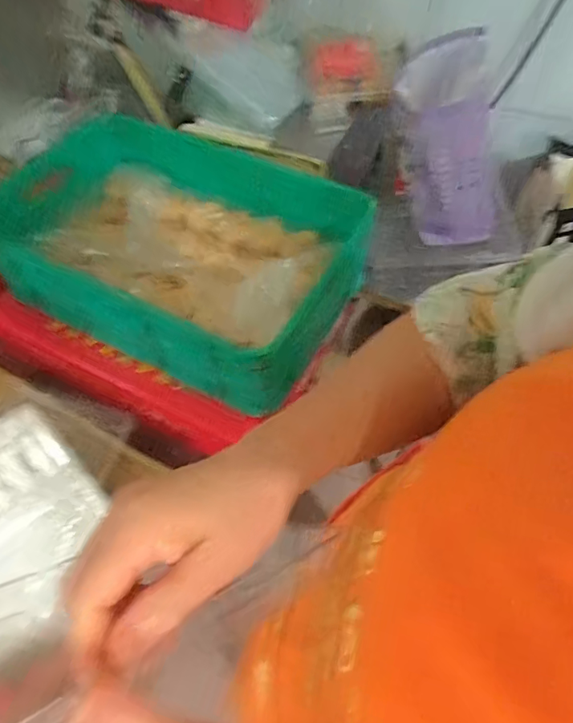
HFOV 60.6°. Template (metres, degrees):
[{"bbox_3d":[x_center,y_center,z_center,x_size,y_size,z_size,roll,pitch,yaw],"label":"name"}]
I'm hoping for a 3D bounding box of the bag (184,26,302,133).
[{"bbox_3d":[-0.070,-0.512,0.892,0.182,0.144,0.122,17,57,12],"label":"bag"}]

